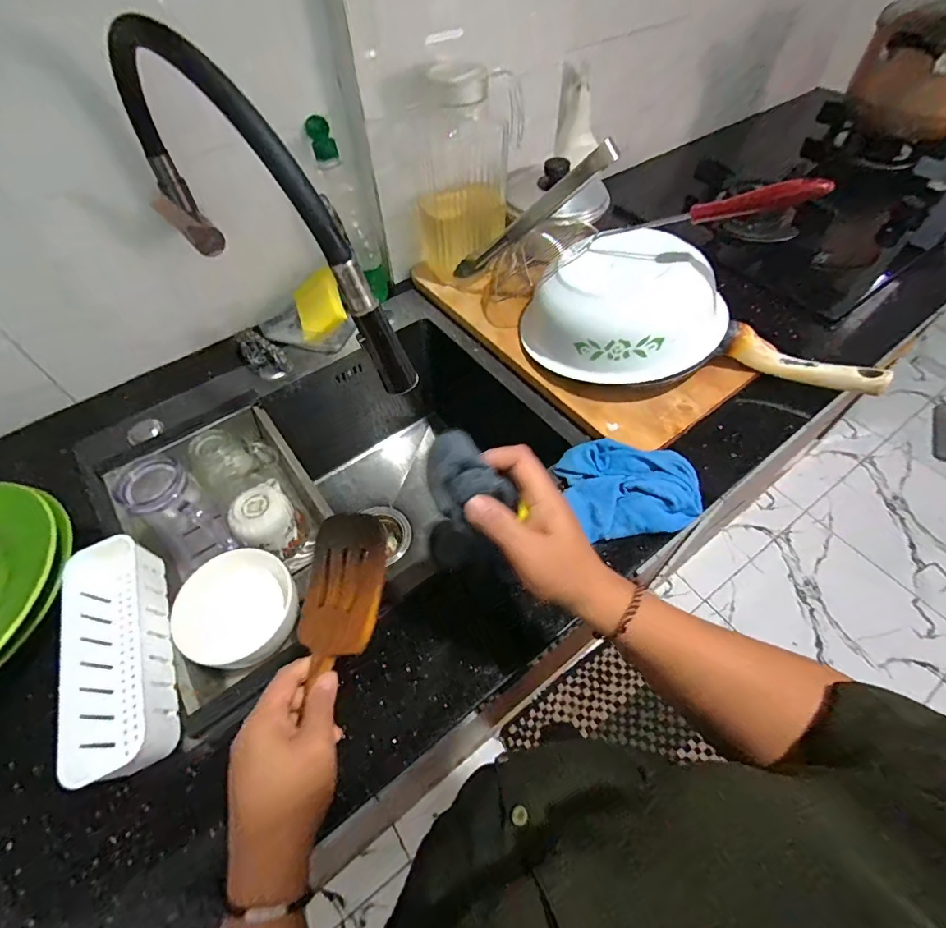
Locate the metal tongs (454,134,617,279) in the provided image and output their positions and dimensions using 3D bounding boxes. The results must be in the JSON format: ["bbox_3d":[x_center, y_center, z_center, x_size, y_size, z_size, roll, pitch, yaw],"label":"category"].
[{"bbox_3d":[0.071,-0.330,0.635,0.026,0.281,0.035,42,54,-24],"label":"metal tongs"}]

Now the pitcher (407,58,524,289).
[{"bbox_3d":[-0.010,-0.403,0.661,0.153,0.241,0.097,-1,55,1],"label":"pitcher"}]

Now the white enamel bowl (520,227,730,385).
[{"bbox_3d":[0.194,-0.200,0.611,0.217,0.126,0.226,-32,60,-20],"label":"white enamel bowl"}]

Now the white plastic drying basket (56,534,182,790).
[{"bbox_3d":[-0.327,0.170,0.435,0.073,0.055,0.220,-21,57,-13],"label":"white plastic drying basket"}]

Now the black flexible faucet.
[{"bbox_3d":[-0.217,-0.237,0.436,0.374,0.249,0.047,34,62,22],"label":"black flexible faucet"}]

